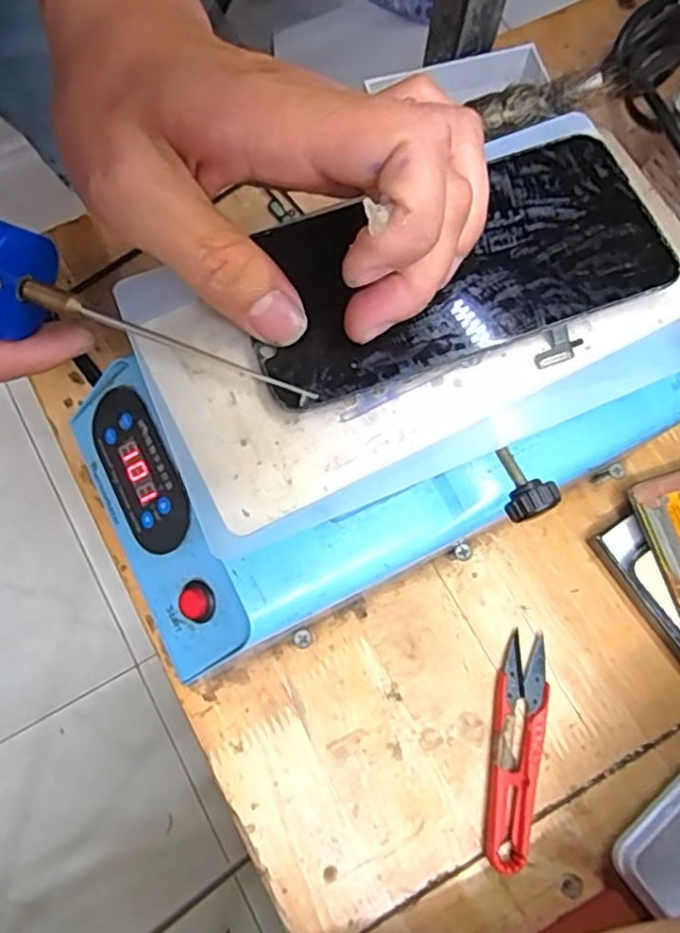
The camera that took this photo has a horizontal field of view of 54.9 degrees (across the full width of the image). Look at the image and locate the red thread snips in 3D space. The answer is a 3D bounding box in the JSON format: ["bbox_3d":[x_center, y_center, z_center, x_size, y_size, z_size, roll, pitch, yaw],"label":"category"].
[{"bbox_3d":[0.083,0.130,0.303,0.024,0.008,0.100,9,74,1],"label":"red thread snips"}]

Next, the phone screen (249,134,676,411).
[{"bbox_3d":[0.035,-0.067,0.220,0.136,0.005,0.068,-22,76,-5],"label":"phone screen"}]

